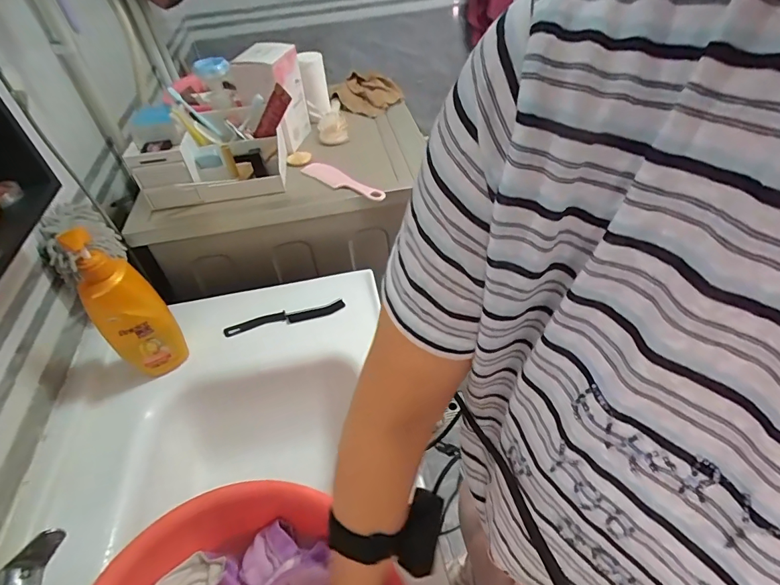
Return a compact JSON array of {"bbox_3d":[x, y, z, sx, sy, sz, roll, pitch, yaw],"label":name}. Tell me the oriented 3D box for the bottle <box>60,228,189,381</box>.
[{"bbox_3d":[-0.369,0.017,0.597,0.083,0.253,0.050,-34,52,-24],"label":"bottle"}]

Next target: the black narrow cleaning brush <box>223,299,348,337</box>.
[{"bbox_3d":[-0.180,0.046,0.746,0.204,0.017,0.023,-14,47,-8],"label":"black narrow cleaning brush"}]

